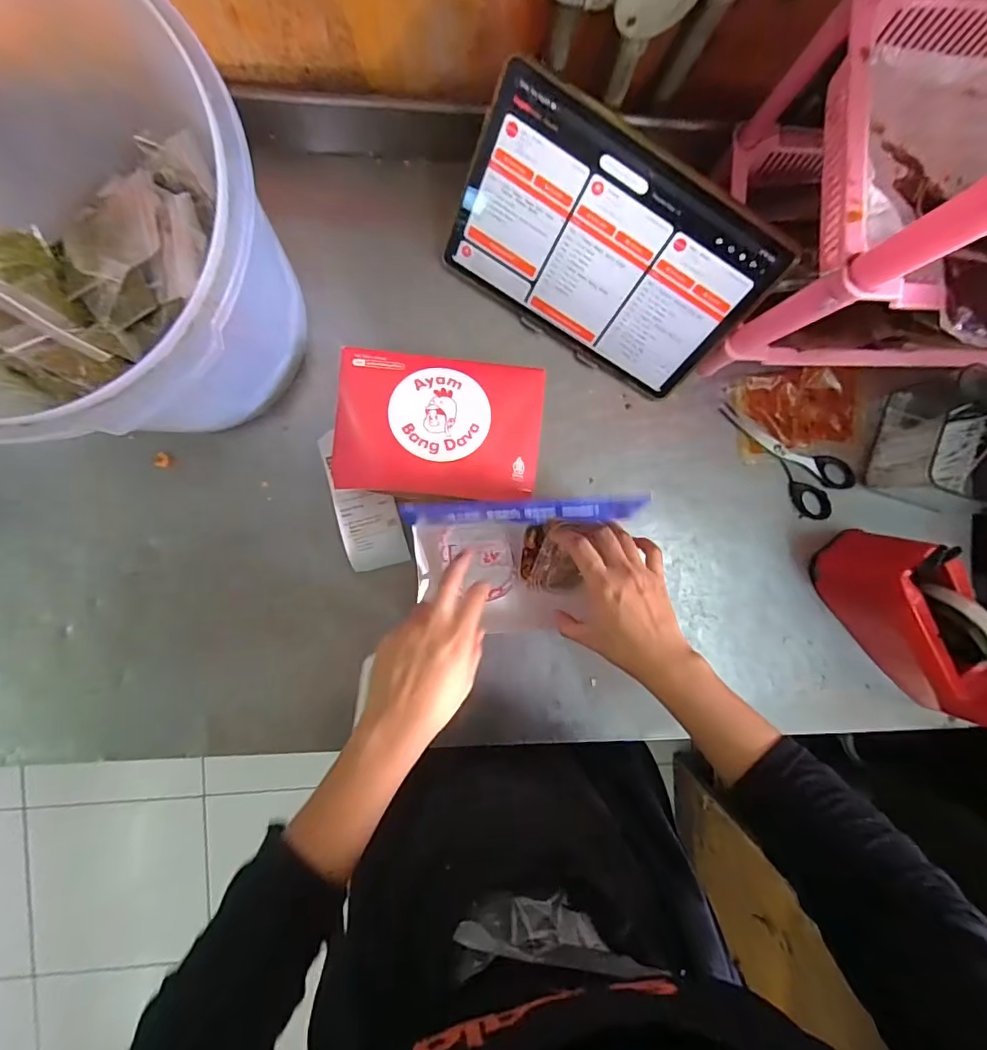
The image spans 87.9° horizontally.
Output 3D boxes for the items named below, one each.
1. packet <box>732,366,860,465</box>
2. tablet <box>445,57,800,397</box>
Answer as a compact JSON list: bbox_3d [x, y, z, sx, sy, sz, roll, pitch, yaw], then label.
[{"bbox_3d":[0.312,-0.115,0.518,0.126,0.021,0.083,-11,92,-4],"label":"packet"},{"bbox_3d":[0.091,-0.227,0.435,0.248,0.174,0.009,30,54,-7],"label":"tablet"}]

